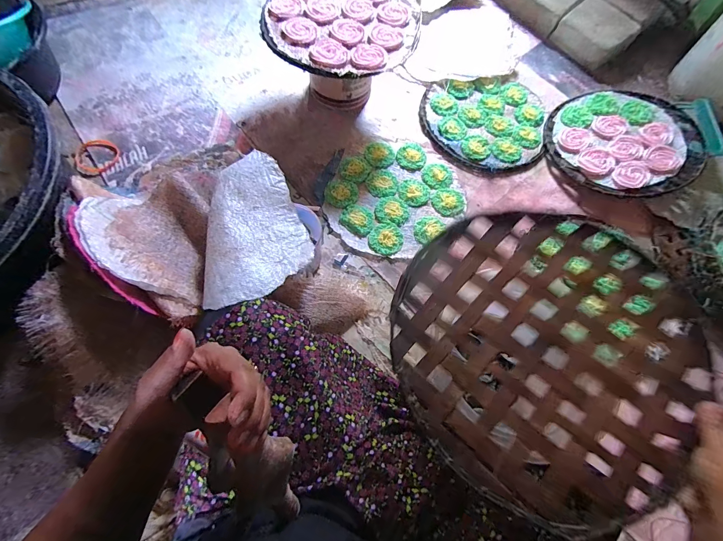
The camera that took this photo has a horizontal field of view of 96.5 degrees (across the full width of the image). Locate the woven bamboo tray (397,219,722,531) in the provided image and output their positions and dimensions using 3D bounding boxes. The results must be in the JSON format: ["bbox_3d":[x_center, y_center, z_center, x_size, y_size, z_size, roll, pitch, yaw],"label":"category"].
[{"bbox_3d":[0.221,0.087,0.401,0.355,0.052,0.346,33,69,12],"label":"woven bamboo tray"}]

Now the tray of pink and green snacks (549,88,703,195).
[{"bbox_3d":[0.692,-0.350,0.860,0.362,0.057,0.359,31,69,11],"label":"tray of pink and green snacks"}]

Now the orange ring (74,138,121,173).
[{"bbox_3d":[-0.634,-0.277,0.772,0.092,0.010,0.087,1,66,-2],"label":"orange ring"}]

